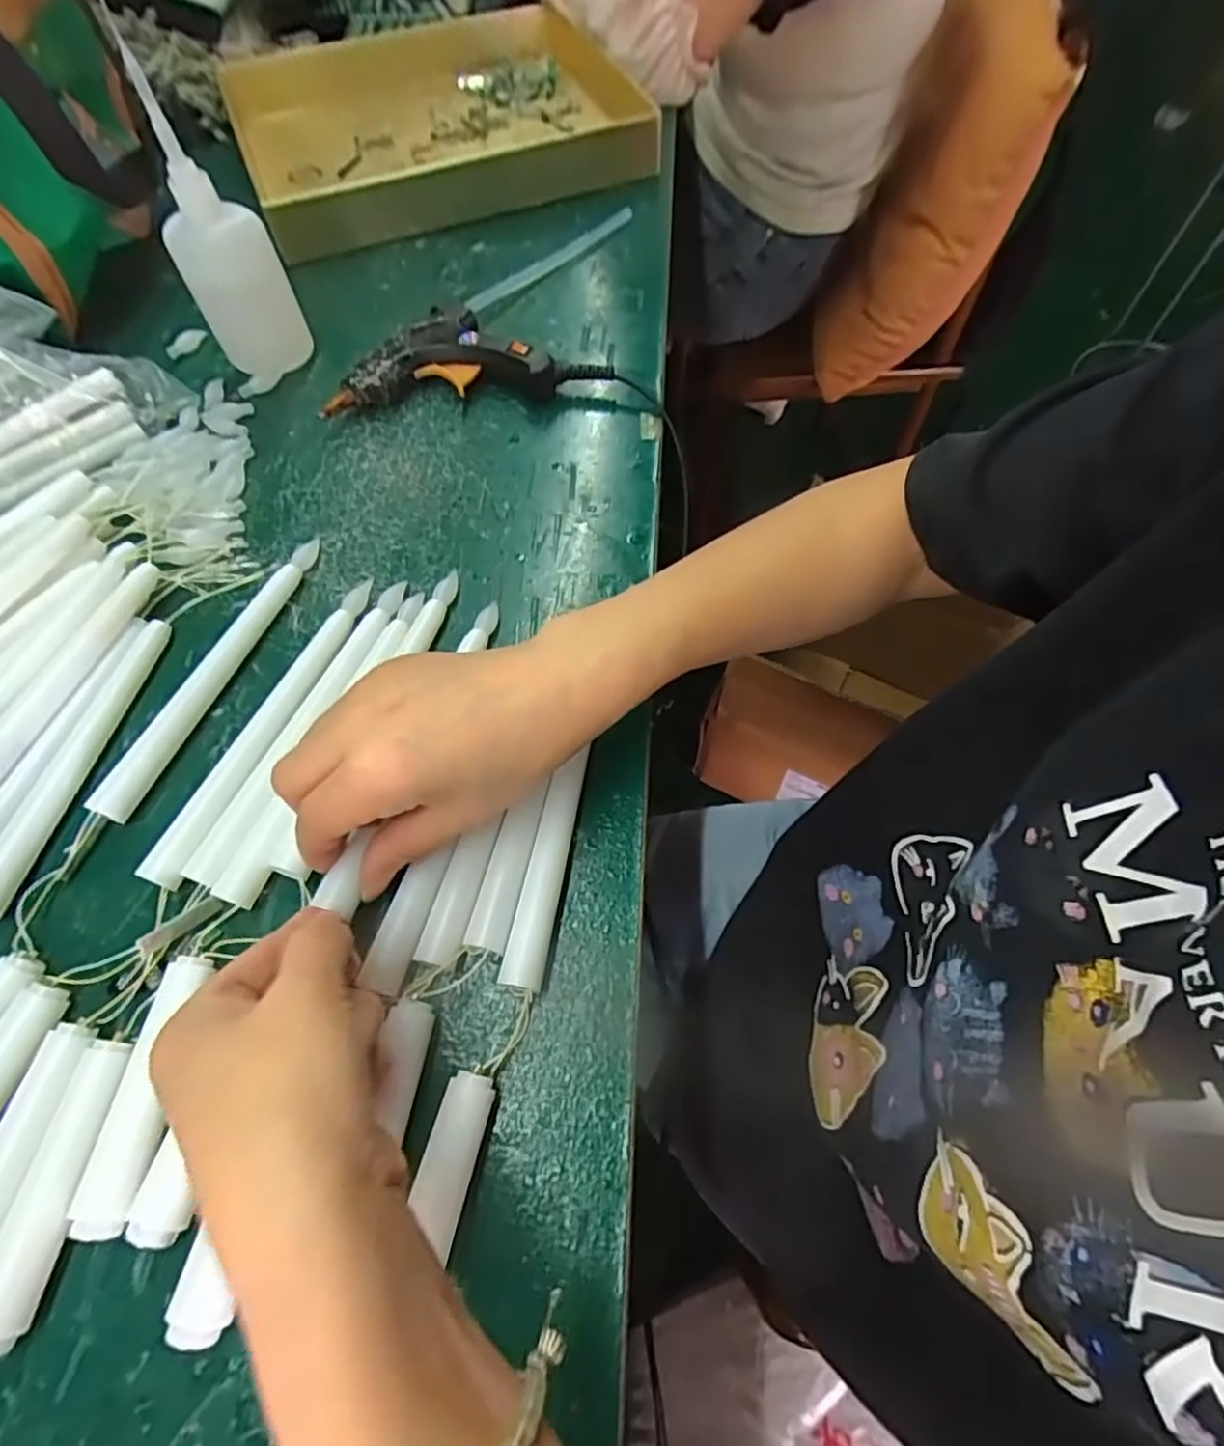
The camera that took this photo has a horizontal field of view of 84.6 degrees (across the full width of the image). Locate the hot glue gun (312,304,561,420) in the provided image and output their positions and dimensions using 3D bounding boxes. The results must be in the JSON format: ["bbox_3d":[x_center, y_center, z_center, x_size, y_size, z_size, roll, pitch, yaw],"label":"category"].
[{"bbox_3d":[-0.110,-0.234,0.434,0.140,0.031,0.070,-5,63,-3],"label":"hot glue gun"}]

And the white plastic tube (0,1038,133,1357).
[{"bbox_3d":[-0.186,0.157,0.230,0.020,0.016,0.087,8,63,4],"label":"white plastic tube"}]

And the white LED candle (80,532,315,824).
[{"bbox_3d":[-0.191,-0.028,0.328,0.012,0.013,0.166,18,64,9],"label":"white LED candle"}]

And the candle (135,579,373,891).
[{"bbox_3d":[-0.158,-0.005,0.313,0.015,0.013,0.168,17,64,9],"label":"candle"}]

